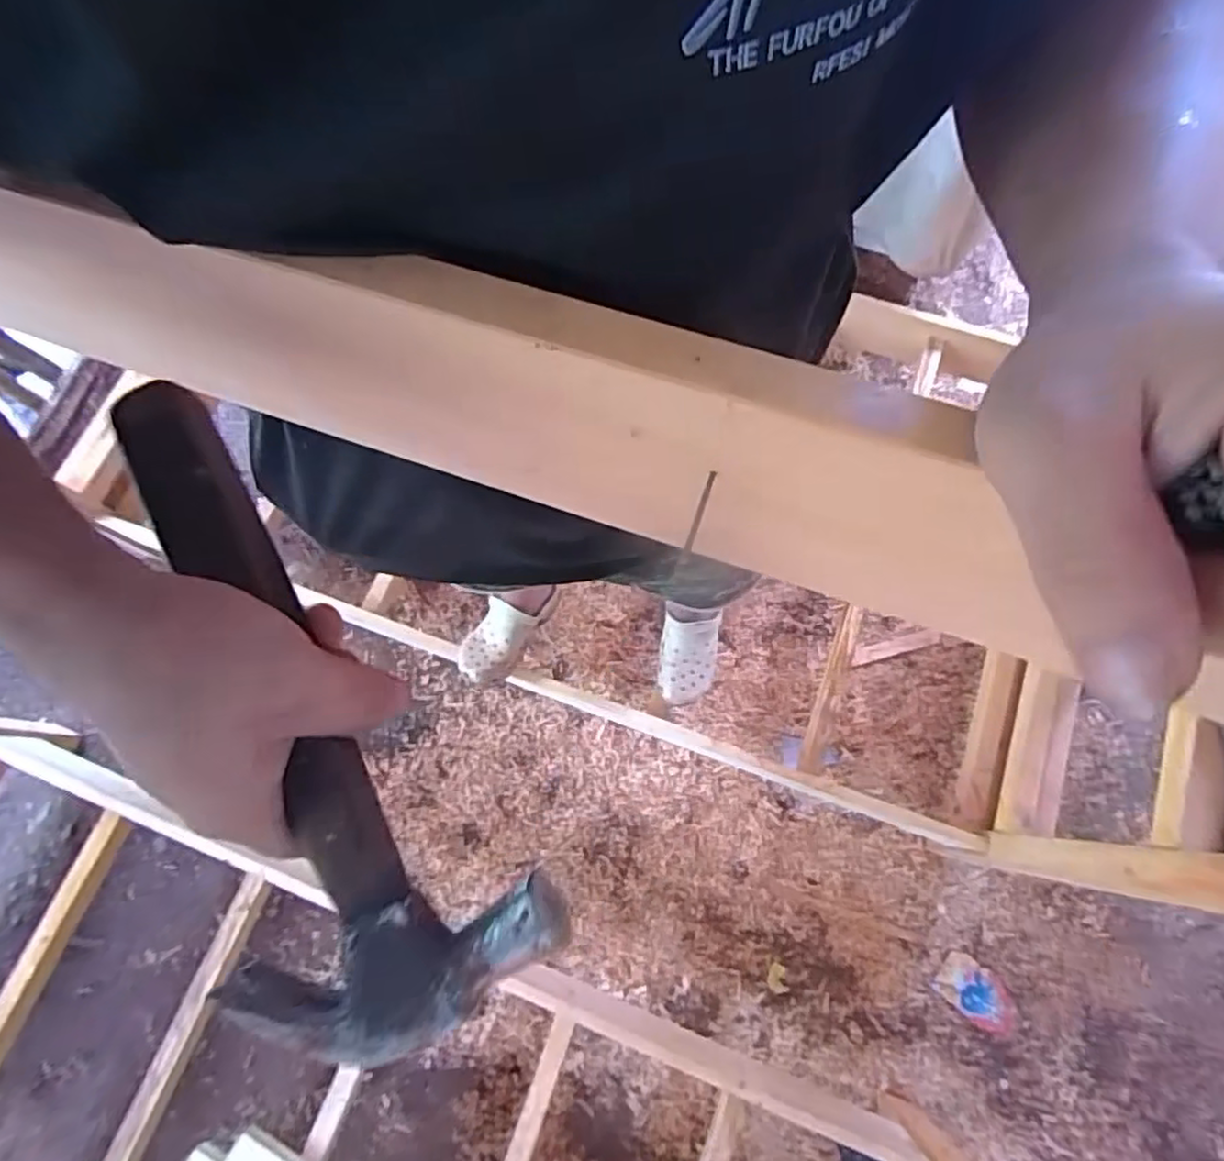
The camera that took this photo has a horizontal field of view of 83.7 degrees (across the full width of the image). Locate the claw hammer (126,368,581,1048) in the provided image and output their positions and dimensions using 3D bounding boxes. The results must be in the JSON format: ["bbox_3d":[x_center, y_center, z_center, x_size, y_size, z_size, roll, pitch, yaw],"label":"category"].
[{"bbox_3d":[-0.132,0.040,0.273,0.123,0.034,0.284,-26,79,-8],"label":"claw hammer"}]

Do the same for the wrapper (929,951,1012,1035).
[{"bbox_3d":[0.734,0.830,1.368,0.166,0.018,0.096,38,75,12],"label":"wrapper"}]

